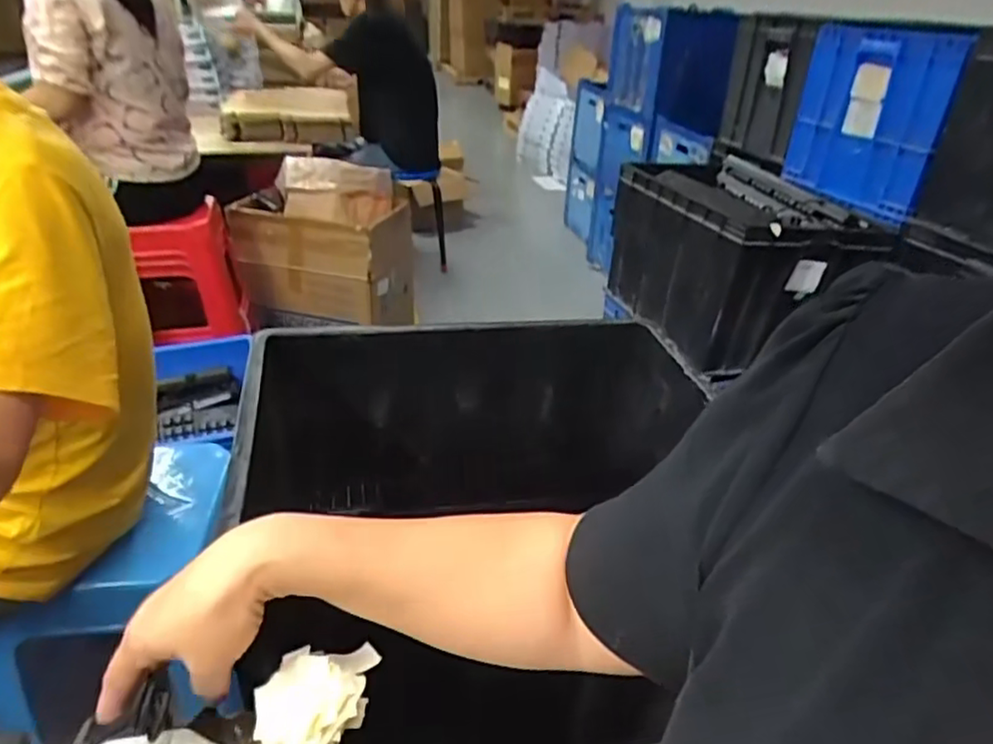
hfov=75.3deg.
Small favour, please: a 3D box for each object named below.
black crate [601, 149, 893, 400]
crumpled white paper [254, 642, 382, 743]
[{"bbox_3d":[0.562,-0.275,1.600,0.373,0.362,0.521,-10,33,-21],"label":"black crate"},{"bbox_3d":[-0.120,0.222,0.422,0.072,0.057,0.081,4,30,1],"label":"crumpled white paper"}]

